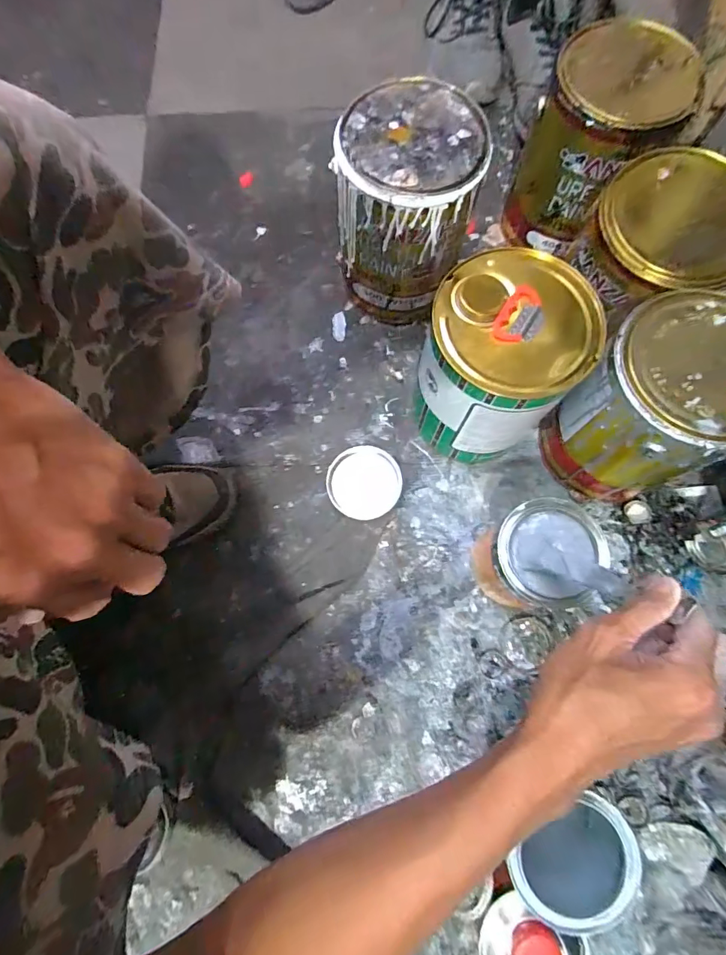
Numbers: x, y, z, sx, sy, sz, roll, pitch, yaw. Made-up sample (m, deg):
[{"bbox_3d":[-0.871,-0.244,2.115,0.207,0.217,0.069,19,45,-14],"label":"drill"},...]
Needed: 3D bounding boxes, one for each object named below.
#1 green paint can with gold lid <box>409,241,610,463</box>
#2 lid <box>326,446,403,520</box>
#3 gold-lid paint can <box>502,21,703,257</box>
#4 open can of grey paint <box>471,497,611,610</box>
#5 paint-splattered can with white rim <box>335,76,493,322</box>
[{"bbox_3d":[0.145,-0.120,0.521,0.157,0.211,0.151,0,75,-1],"label":"green paint can with gold lid"},{"bbox_3d":[0.001,0.007,0.578,0.092,0.025,0.093,0,75,-1],"label":"lid"},{"bbox_3d":[0.282,-0.408,0.575,0.146,0.195,0.147,0,76,0],"label":"gold-lid paint can"},{"bbox_3d":[0.181,0.089,0.509,0.095,0.135,0.092,0,75,-1],"label":"open can of grey paint"},{"bbox_3d":[0.048,-0.322,0.567,0.151,0.216,0.153,0,75,-1],"label":"paint-splattered can with white rim"}]

